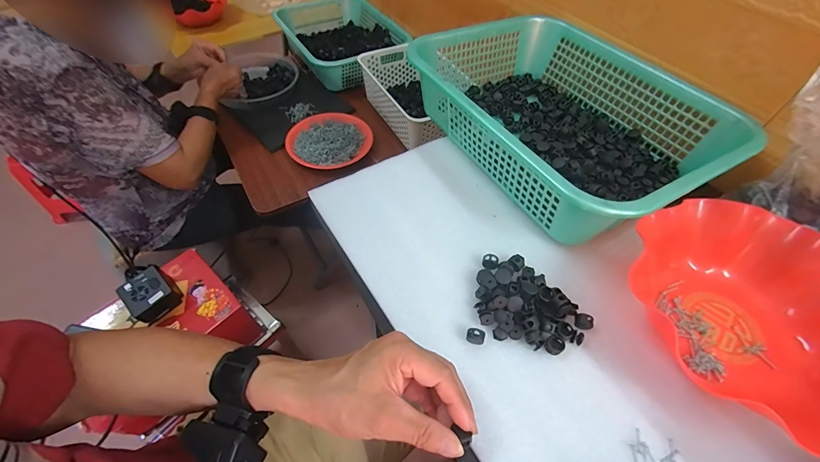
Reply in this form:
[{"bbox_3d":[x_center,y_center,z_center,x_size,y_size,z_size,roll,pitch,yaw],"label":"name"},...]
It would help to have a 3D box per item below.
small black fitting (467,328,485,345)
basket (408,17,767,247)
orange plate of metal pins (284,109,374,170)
[{"bbox_3d":[0.063,0.102,0.332,0.017,0.013,0.012,12,55,8],"label":"small black fitting"},{"bbox_3d":[0.205,-0.168,0.473,0.292,0.094,0.385,-24,58,-16],"label":"basket"},{"bbox_3d":[-0.193,-0.227,0.826,0.188,0.023,0.197,0,55,0],"label":"orange plate of metal pins"}]

